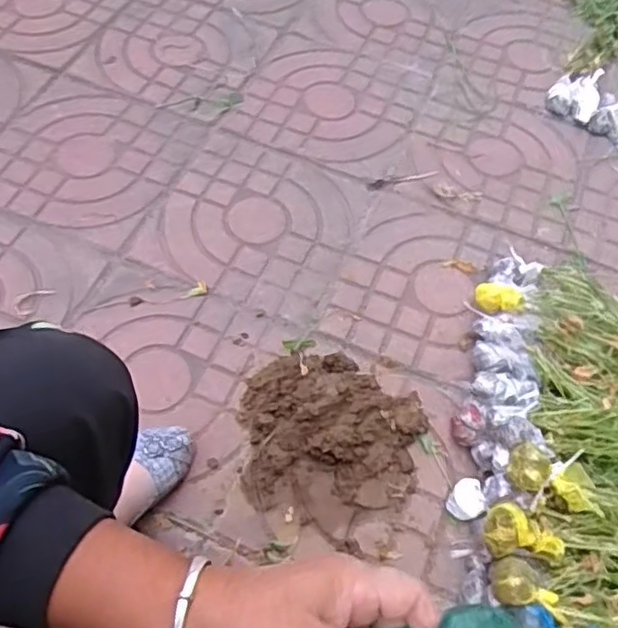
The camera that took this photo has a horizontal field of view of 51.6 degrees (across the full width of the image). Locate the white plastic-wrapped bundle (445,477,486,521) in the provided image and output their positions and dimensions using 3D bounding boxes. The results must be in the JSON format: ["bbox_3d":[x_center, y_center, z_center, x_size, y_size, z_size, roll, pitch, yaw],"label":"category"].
[{"bbox_3d":[0.194,0.227,0.780,0.042,0.032,0.045,2,59,-4],"label":"white plastic-wrapped bundle"}]

